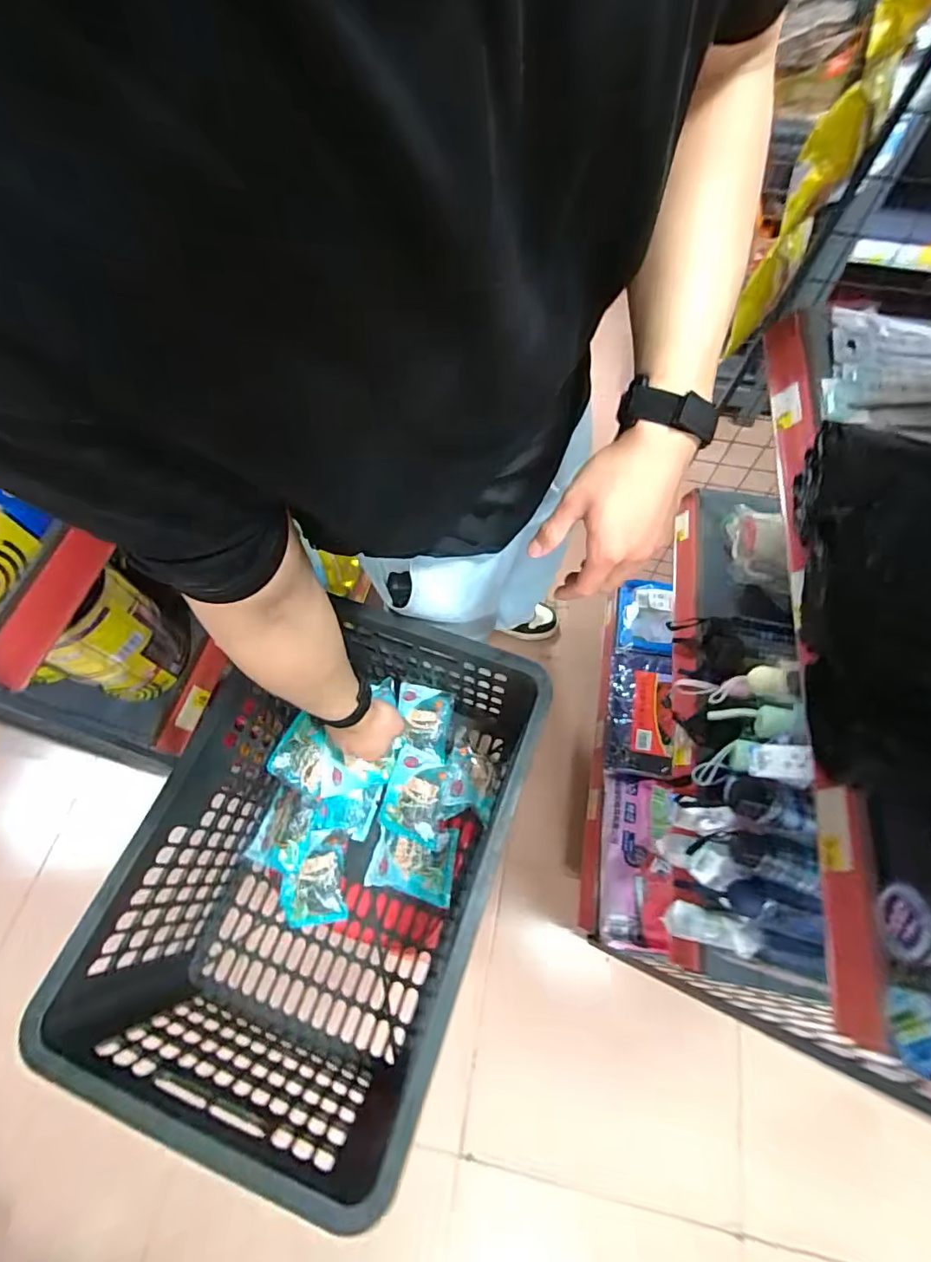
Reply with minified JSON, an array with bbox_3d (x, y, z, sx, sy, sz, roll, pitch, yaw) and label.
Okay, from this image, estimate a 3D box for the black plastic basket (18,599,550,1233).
[{"bbox_3d":[-0.149,0.255,0.613,0.338,0.269,0.487,19,66,8],"label":"black plastic basket"}]

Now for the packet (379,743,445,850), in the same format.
[{"bbox_3d":[-0.072,0.219,0.703,0.078,0.048,0.119,7,65,3],"label":"packet"}]

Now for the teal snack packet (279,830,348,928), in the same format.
[{"bbox_3d":[-0.202,0.326,0.687,0.082,0.034,0.112,-6,65,-3],"label":"teal snack packet"}]

